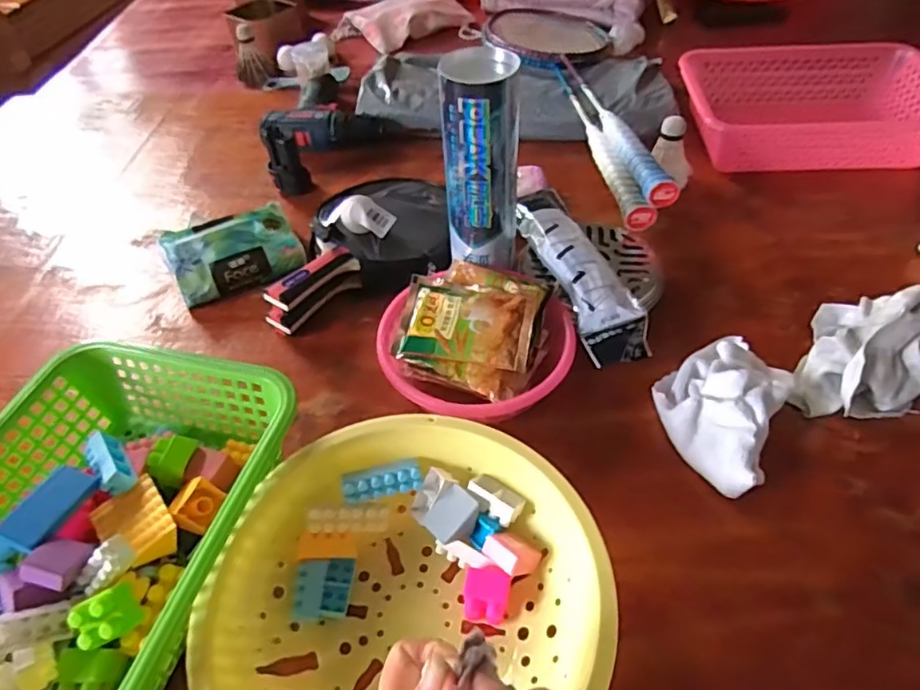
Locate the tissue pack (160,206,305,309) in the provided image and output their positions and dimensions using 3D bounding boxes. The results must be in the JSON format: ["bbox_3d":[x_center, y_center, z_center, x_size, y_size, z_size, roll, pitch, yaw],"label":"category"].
[{"bbox_3d":[-0.245,-0.100,0.653,0.134,0.062,0.080,-24,51,-15],"label":"tissue pack"}]

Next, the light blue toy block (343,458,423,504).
[{"bbox_3d":[-0.058,0.103,0.451,0.058,0.012,0.023,-15,90,-12],"label":"light blue toy block"}]

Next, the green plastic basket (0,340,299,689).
[{"bbox_3d":[-0.256,0.140,0.424,0.217,0.082,0.292,8,50,13],"label":"green plastic basket"}]

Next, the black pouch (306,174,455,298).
[{"bbox_3d":[-0.087,-0.132,0.661,0.155,0.071,0.176,-6,48,0],"label":"black pouch"}]

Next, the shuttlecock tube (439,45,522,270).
[{"bbox_3d":[0.021,-0.157,0.550,0.065,0.197,0.055,-2,48,4],"label":"shuttlecock tube"}]

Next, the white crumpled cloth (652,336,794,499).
[{"bbox_3d":[0.217,0.039,0.503,0.097,0.046,0.163,22,54,23],"label":"white crumpled cloth"}]

